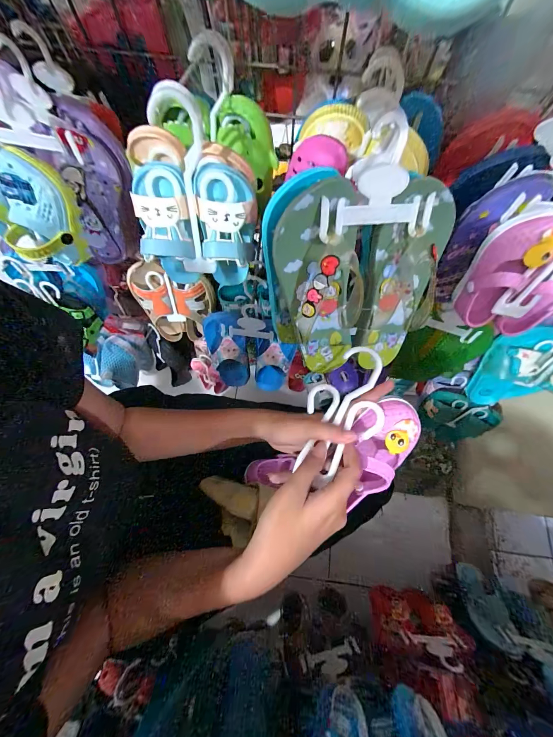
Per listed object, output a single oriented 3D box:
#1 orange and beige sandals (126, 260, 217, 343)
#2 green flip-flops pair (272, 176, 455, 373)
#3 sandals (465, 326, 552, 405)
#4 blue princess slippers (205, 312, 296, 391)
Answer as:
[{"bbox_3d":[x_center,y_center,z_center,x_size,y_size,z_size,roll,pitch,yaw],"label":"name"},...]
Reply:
[{"bbox_3d":[-0.209,-0.127,0.607,0.157,0.200,0.076,8,71,2],"label":"orange and beige sandals"},{"bbox_3d":[0.091,-0.080,0.300,0.178,0.199,0.035,-8,39,-8],"label":"green flip-flops pair"},{"bbox_3d":[0.492,0.021,0.565,0.182,0.221,0.070,15,50,4],"label":"sandals"},{"bbox_3d":[-0.051,-0.021,0.572,0.167,0.205,0.062,5,36,6],"label":"blue princess slippers"}]

